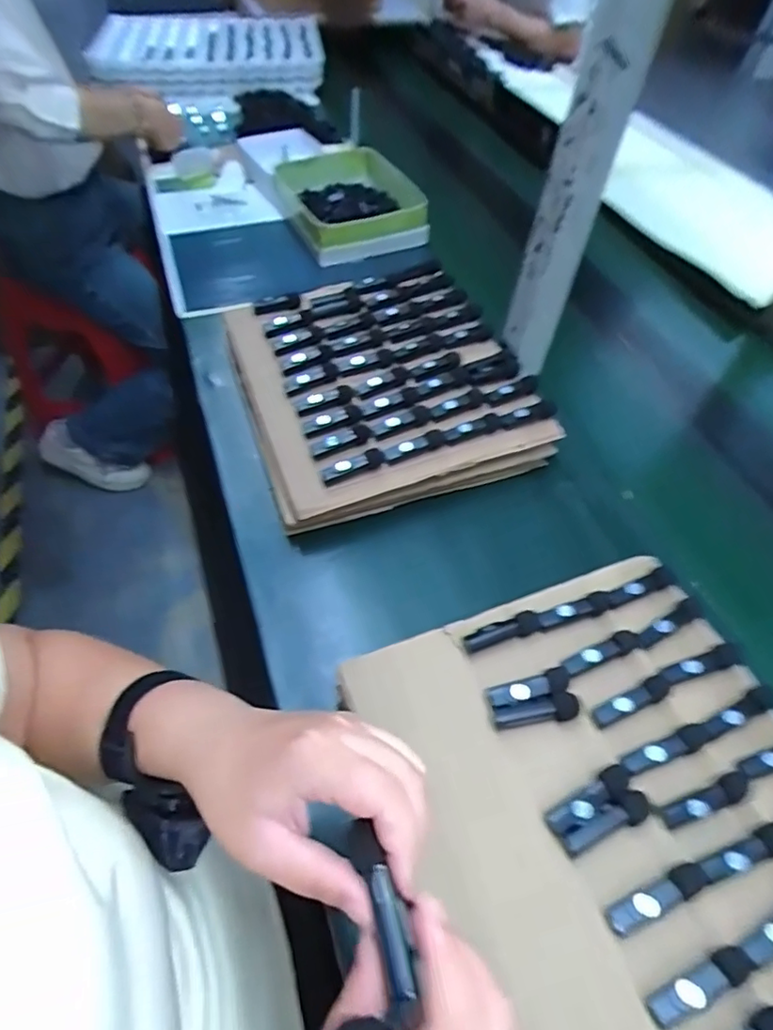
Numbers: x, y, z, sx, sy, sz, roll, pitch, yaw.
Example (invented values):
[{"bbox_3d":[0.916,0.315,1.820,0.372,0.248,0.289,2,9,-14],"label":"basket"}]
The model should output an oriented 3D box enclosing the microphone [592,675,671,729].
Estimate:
[{"bbox_3d":[0.185,0.138,0.417,0.068,0.013,0.016,-18,56,-19],"label":"microphone"}]

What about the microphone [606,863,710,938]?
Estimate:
[{"bbox_3d":[0.168,0.234,0.342,0.070,0.013,0.016,-15,56,-17],"label":"microphone"}]

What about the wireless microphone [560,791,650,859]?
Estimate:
[{"bbox_3d":[0.145,0.202,0.367,0.065,0.012,0.019,-17,56,-18],"label":"wireless microphone"}]

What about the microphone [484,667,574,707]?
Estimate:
[{"bbox_3d":[0.108,0.130,0.420,0.065,0.008,0.017,-10,54,-14],"label":"microphone"}]

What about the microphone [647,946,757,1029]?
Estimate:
[{"bbox_3d":[0.180,0.267,0.317,0.067,0.011,0.016,-15,55,-17],"label":"microphone"}]

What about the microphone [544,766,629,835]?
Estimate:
[{"bbox_3d":[0.137,0.190,0.373,0.065,0.011,0.018,-23,58,-22],"label":"microphone"}]

